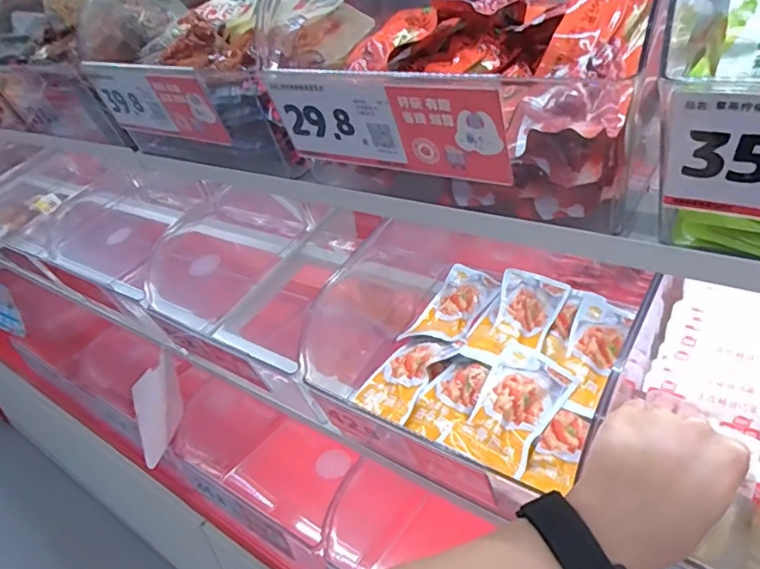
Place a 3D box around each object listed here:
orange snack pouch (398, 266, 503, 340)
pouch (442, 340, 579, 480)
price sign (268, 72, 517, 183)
[{"bbox_3d":[0.082,0.026,0.602,0.067,0.024,0.130,16,39,32],"label":"orange snack pouch"},{"bbox_3d":[0.118,0.102,0.470,0.065,0.024,0.126,19,41,36],"label":"pouch"},{"bbox_3d":[0.000,-0.097,0.331,0.166,0.062,0.004,17,57,34],"label":"price sign"}]

